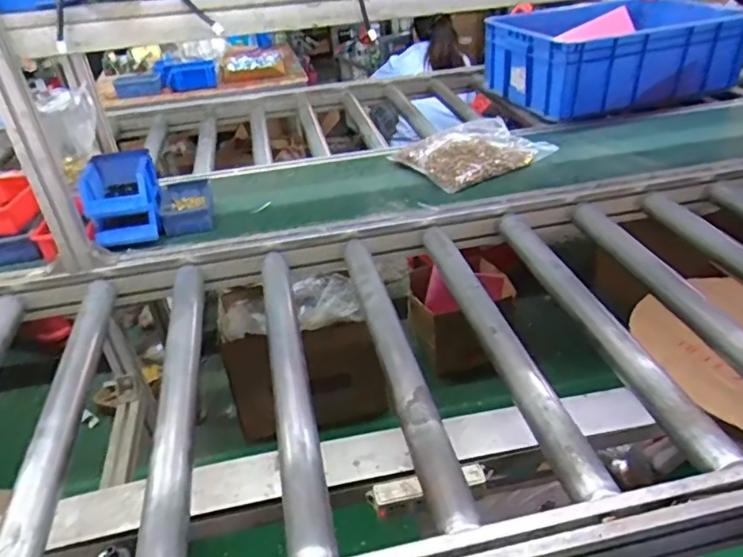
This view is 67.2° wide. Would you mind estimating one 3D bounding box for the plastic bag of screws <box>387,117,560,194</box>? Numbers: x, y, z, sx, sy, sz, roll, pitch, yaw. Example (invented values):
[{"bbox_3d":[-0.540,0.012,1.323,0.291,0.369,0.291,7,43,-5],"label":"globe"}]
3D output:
[{"bbox_3d":[0.223,-0.288,1.235,0.279,0.056,0.225,-24,39,-27],"label":"plastic bag of screws"}]

